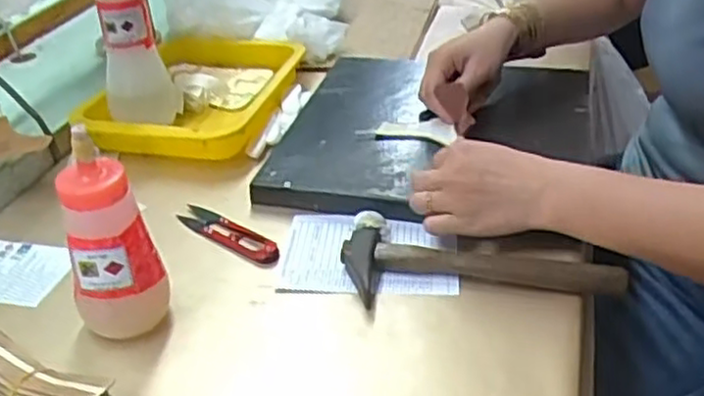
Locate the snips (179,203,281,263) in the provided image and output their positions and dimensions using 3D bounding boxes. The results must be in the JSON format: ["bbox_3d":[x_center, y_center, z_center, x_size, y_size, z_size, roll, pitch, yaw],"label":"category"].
[{"bbox_3d":[-0.108,0.030,0.634,0.114,0.009,0.024,23,41,33],"label":"snips"}]

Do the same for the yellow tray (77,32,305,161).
[{"bbox_3d":[-0.175,-0.120,0.838,0.189,0.043,0.244,6,34,12],"label":"yellow tray"}]

